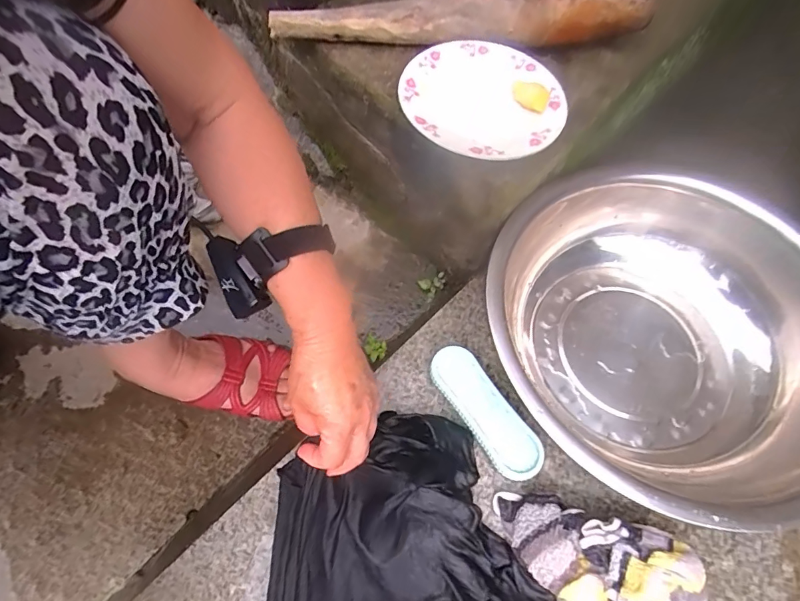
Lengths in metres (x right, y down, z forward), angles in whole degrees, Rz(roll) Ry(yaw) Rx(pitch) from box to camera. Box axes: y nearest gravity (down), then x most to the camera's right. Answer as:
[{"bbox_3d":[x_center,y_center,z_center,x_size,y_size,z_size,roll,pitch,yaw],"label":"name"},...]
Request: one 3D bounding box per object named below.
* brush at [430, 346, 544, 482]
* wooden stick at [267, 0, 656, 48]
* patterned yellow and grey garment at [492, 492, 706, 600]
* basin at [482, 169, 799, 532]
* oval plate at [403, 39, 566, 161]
[{"bbox_3d":[0.088,0.121,0.475,0.052,0.035,0.149,-31,69,-18],"label":"brush"},{"bbox_3d":[0.073,-0.316,0.490,0.424,0.052,0.034,-1,63,-4],"label":"wooden stick"},{"bbox_3d":[0.192,0.240,0.397,0.203,0.070,0.080,18,63,5],"label":"patterned yellow and grey garment"},{"bbox_3d":[0.267,0.036,0.478,0.321,0.126,0.364,7,63,0],"label":"basin"},{"bbox_3d":[0.088,-0.213,0.463,0.164,0.017,0.159,-36,70,-20],"label":"oval plate"}]

